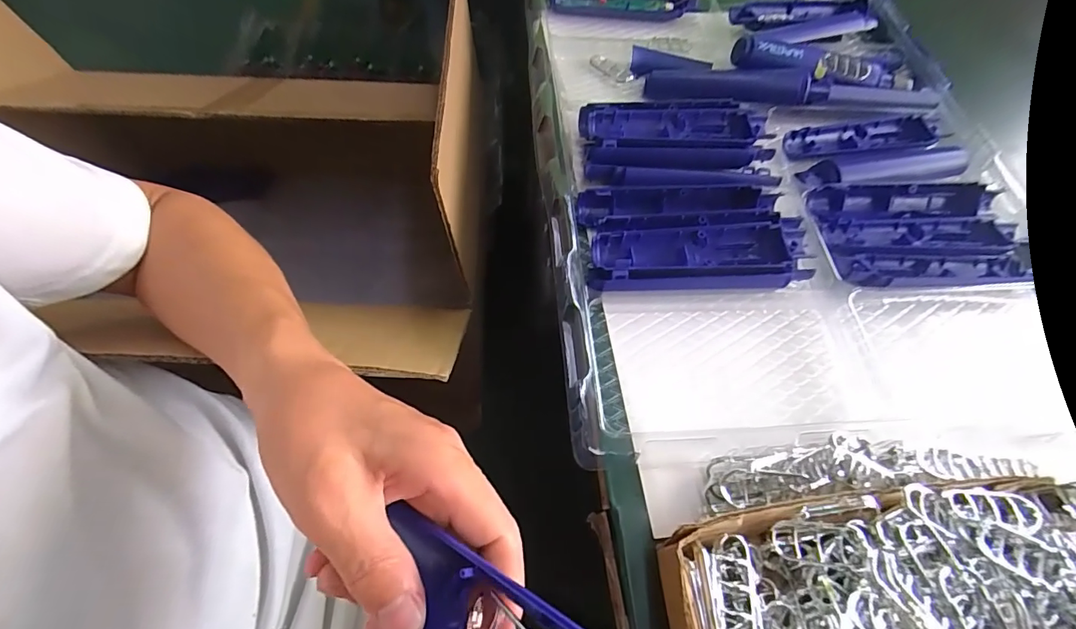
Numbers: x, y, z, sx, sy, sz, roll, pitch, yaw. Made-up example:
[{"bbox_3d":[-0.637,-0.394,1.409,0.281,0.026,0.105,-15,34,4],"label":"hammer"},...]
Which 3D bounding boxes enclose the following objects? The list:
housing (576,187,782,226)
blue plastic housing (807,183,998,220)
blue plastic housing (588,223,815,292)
[{"bbox_3d":[0.116,-0.088,0.391,0.165,0.021,0.030,0,61,-4],"label":"housing"},{"bbox_3d":[0.314,-0.100,0.412,0.161,0.020,0.028,-1,61,-4],"label":"blue plastic housing"},{"bbox_3d":[0.123,-0.040,0.366,0.168,0.027,0.049,-4,61,-6],"label":"blue plastic housing"}]

